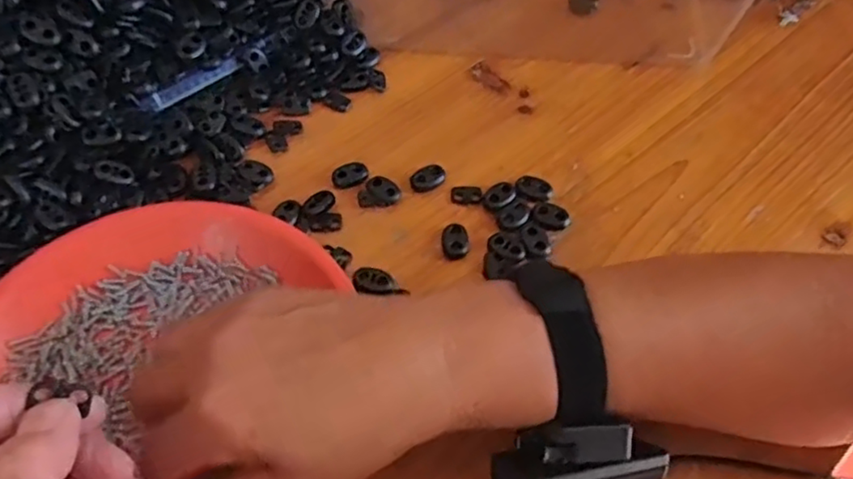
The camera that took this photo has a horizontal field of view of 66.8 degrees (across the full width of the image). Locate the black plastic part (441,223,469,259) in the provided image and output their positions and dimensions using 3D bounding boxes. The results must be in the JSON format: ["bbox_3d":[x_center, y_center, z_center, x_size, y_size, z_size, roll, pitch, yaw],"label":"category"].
[{"bbox_3d":[0.016,0.001,0.363,0.015,0.005,0.021,-1,58,-2],"label":"black plastic part"}]

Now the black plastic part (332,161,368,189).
[{"bbox_3d":[-0.046,-0.039,0.388,0.021,0.004,0.015,-22,61,-14],"label":"black plastic part"}]

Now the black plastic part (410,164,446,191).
[{"bbox_3d":[0.001,-0.037,0.388,0.022,0.004,0.015,-22,61,-15],"label":"black plastic part"}]

